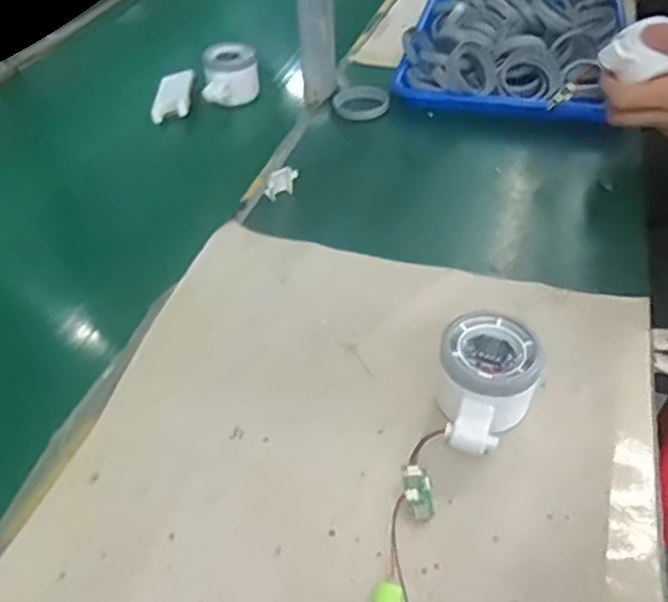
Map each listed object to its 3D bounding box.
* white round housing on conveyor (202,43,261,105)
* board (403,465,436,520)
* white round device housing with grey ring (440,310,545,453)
[{"bbox_3d":[-0.116,-0.256,0.728,0.060,0.048,0.070,-3,44,0],"label":"white round housing on conveyor"},{"bbox_3d":[0.047,0.106,0.355,0.016,0.004,0.030,0,61,-14],"label":"board"},{"bbox_3d":[0.090,0.054,0.383,0.055,0.052,0.081,15,47,18],"label":"white round device housing with grey ring"}]

